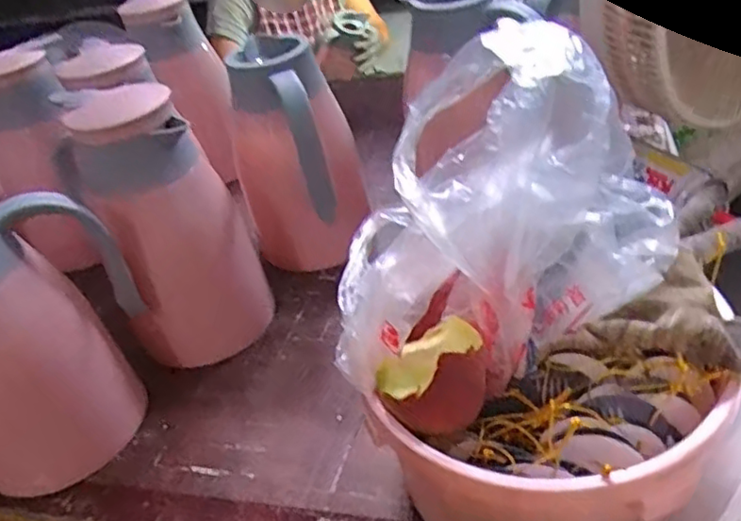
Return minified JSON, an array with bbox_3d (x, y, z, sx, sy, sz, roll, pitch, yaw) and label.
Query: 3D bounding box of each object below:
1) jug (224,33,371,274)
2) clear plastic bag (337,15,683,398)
[{"bbox_3d":[-0.070,-0.107,0.663,0.103,0.215,0.092,10,42,27],"label":"jug"},{"bbox_3d":[0.068,-0.036,0.372,0.212,0.139,0.144,-18,37,-7],"label":"clear plastic bag"}]

